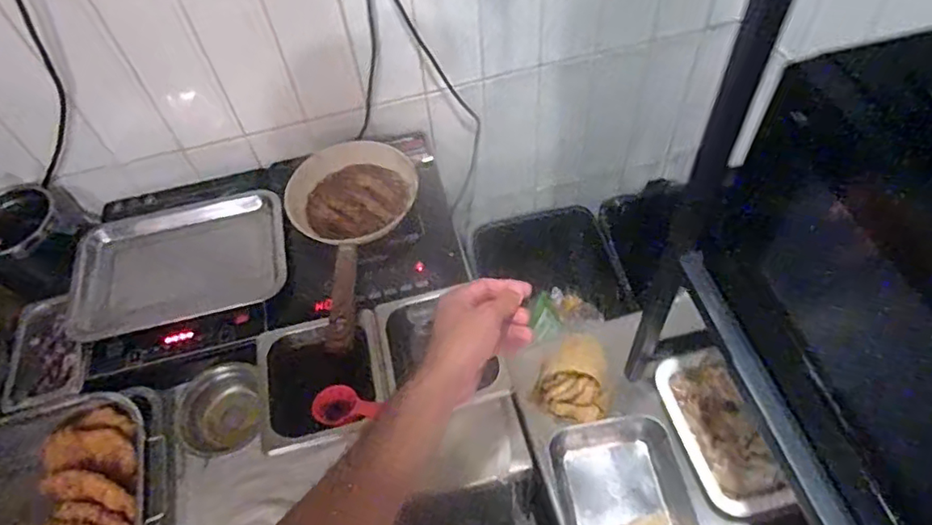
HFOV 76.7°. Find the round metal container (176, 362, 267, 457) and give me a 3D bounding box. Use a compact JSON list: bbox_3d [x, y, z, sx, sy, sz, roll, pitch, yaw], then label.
[{"bbox_3d":[-0.333,0.202,0.810,0.124,0.051,0.124,-2,55,3],"label":"round metal container"}]

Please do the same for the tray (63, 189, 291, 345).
[{"bbox_3d":[-0.436,-0.010,0.900,0.316,0.024,0.212,-12,55,-4],"label":"tray"}]

